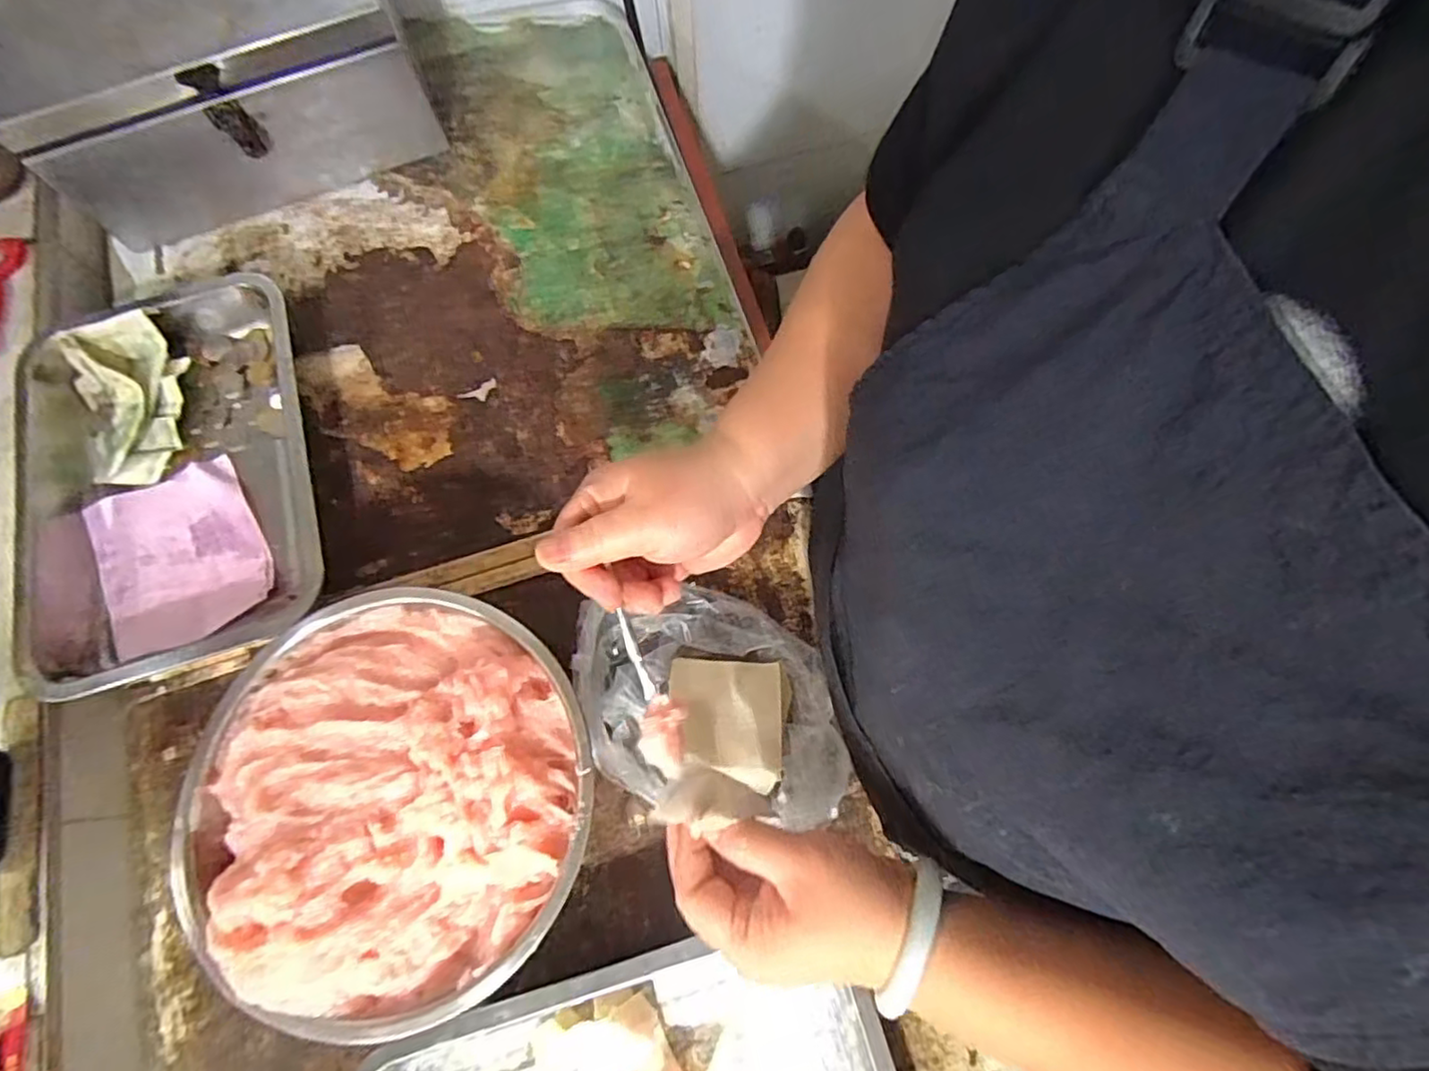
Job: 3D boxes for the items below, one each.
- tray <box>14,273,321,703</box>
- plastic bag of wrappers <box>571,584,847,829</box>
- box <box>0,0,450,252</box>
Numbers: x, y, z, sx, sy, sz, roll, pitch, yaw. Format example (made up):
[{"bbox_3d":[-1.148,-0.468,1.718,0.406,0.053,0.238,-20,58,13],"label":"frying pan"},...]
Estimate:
[{"bbox_3d":[-0.422,-0.043,0.510,0.228,0.047,0.306,-17,73,-4],"label":"tray"},{"bbox_3d":[-0.003,0.117,0.450,0.169,0.047,0.171,-6,73,-1],"label":"plastic bag of wrappers"},{"bbox_3d":[-0.419,-0.402,0.573,0.295,0.138,0.176,-21,74,-5],"label":"box"}]

